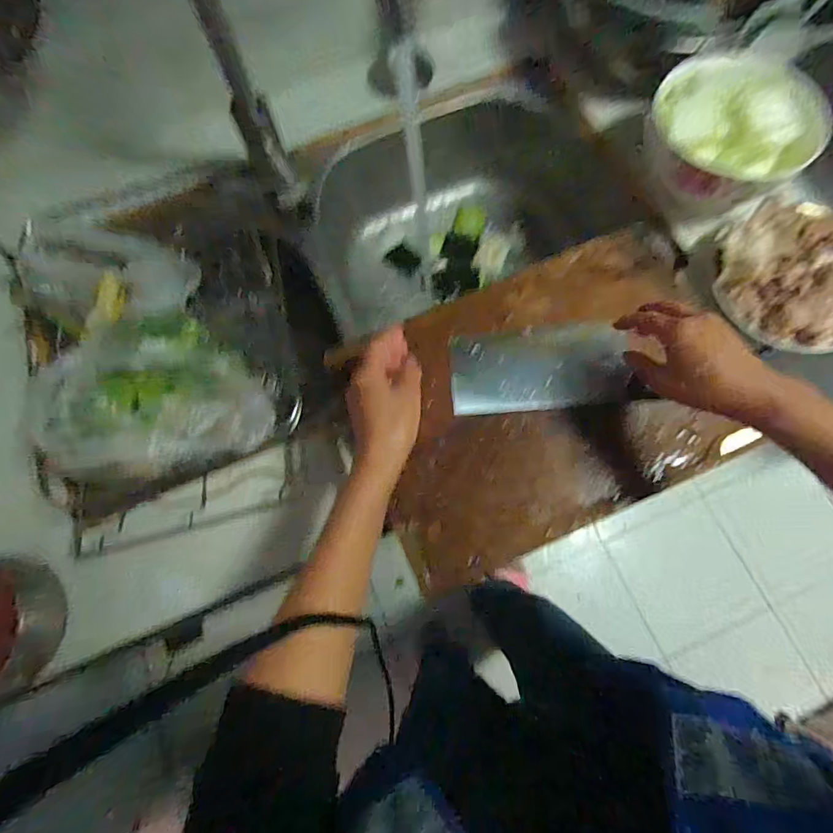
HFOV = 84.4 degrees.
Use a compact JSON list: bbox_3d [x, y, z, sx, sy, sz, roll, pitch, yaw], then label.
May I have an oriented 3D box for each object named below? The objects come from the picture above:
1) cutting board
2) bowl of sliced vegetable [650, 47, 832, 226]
[{"bbox_3d":[0.140,-0.027,0.478,0.395,0.028,0.269,-24,75,-5],"label":"cutting board"},{"bbox_3d":[0.350,-0.319,0.518,0.174,0.075,0.163,0,74,1],"label":"bowl of sliced vegetable"}]

